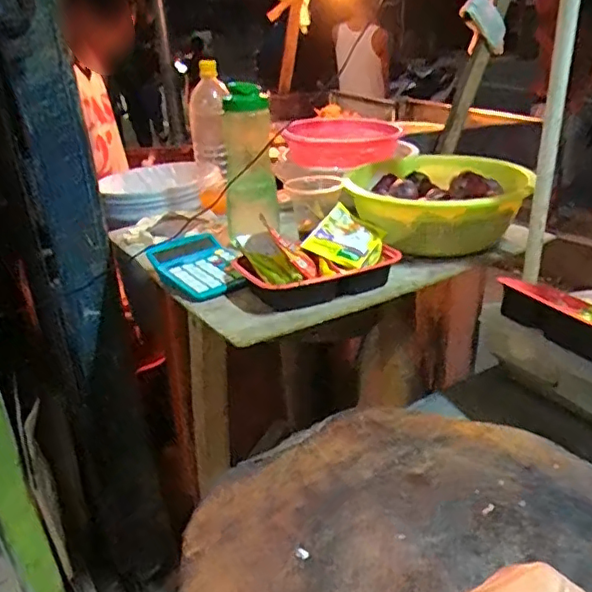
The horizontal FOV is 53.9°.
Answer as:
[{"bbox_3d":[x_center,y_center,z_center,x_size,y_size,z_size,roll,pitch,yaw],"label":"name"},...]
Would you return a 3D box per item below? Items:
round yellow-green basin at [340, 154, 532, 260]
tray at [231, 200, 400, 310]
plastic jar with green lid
[{"bbox_3d":[0.226,-0.152,0.959,0.277,0.105,0.264,-3,27,2],"label":"round yellow-green basin"},{"bbox_3d":[0.034,-0.053,0.823,0.219,0.070,0.160,-16,29,-22],"label":"tray"},{"bbox_3d":[-0.086,-0.229,1.002,0.083,0.251,0.087,-7,27,-7],"label":"plastic jar with green lid"}]

